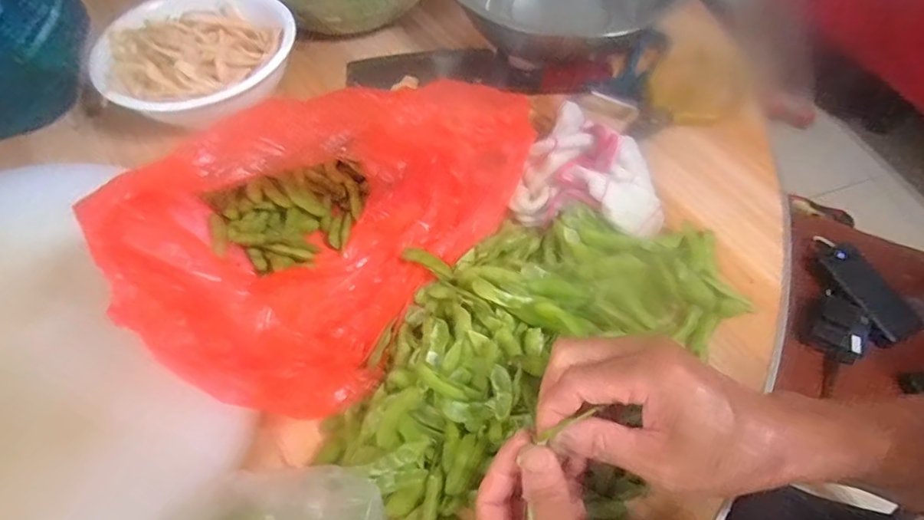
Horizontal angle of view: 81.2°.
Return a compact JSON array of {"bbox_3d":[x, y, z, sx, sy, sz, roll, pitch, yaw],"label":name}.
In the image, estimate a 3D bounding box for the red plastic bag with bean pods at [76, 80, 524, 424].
[{"bbox_3d":[-0.093,-0.042,0.408,0.176,0.146,0.287,29,62,18],"label":"red plastic bag with bean pods"}]

